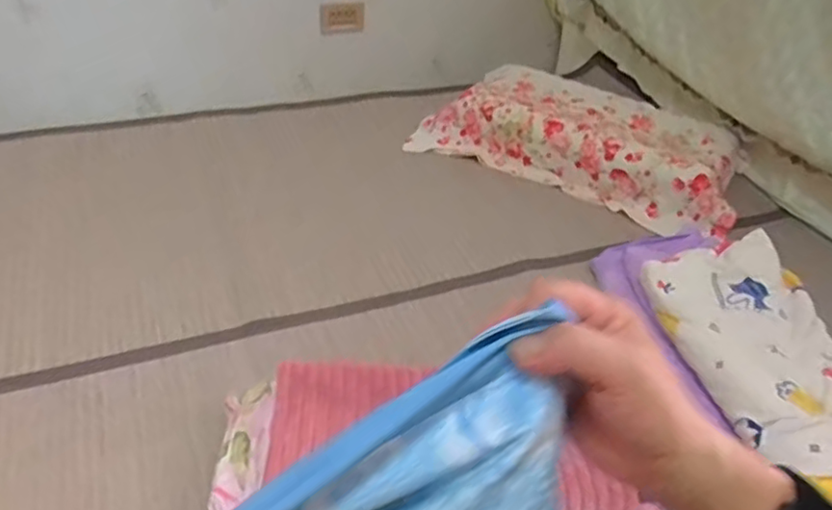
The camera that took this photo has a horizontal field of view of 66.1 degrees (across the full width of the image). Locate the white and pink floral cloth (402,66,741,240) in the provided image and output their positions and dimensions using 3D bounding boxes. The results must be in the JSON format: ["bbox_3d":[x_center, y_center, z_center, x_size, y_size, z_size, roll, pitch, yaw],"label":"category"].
[{"bbox_3d":[0.366,-0.262,1.408,0.648,0.132,0.339,22,42,19],"label":"white and pink floral cloth"}]

